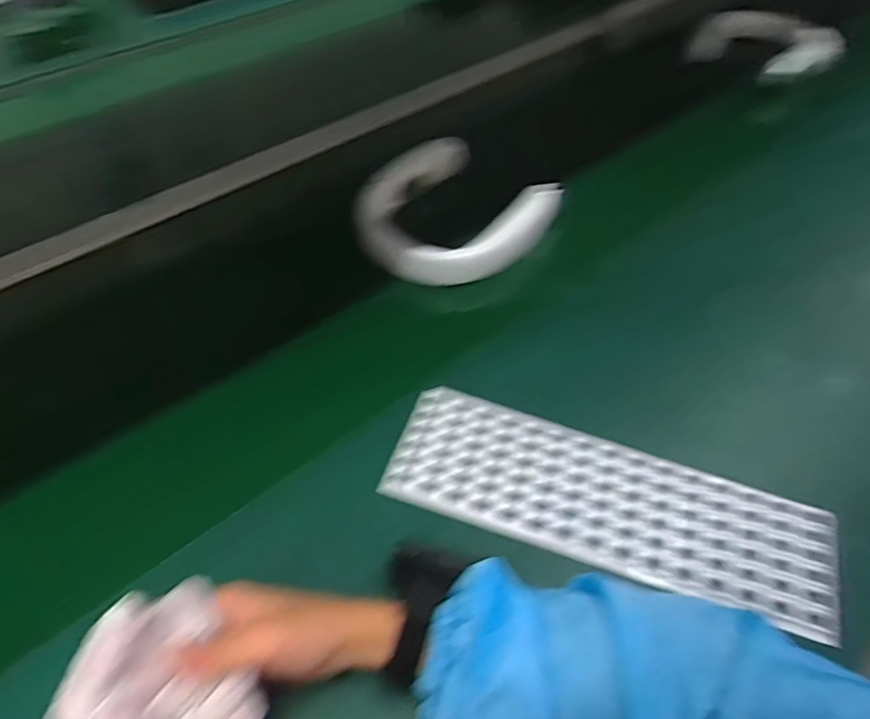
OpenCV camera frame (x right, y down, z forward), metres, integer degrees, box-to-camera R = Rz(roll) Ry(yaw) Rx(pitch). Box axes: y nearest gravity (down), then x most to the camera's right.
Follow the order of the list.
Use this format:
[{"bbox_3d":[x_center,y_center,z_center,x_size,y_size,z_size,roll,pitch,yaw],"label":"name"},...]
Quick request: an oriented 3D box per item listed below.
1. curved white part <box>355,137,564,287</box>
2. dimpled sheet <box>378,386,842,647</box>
[{"bbox_3d":[0.004,-0.180,0.730,0.219,0.068,0.194,35,58,25],"label":"curved white part"},{"bbox_3d":[0.140,0.115,0.499,0.349,0.008,0.111,16,52,12],"label":"dimpled sheet"}]

